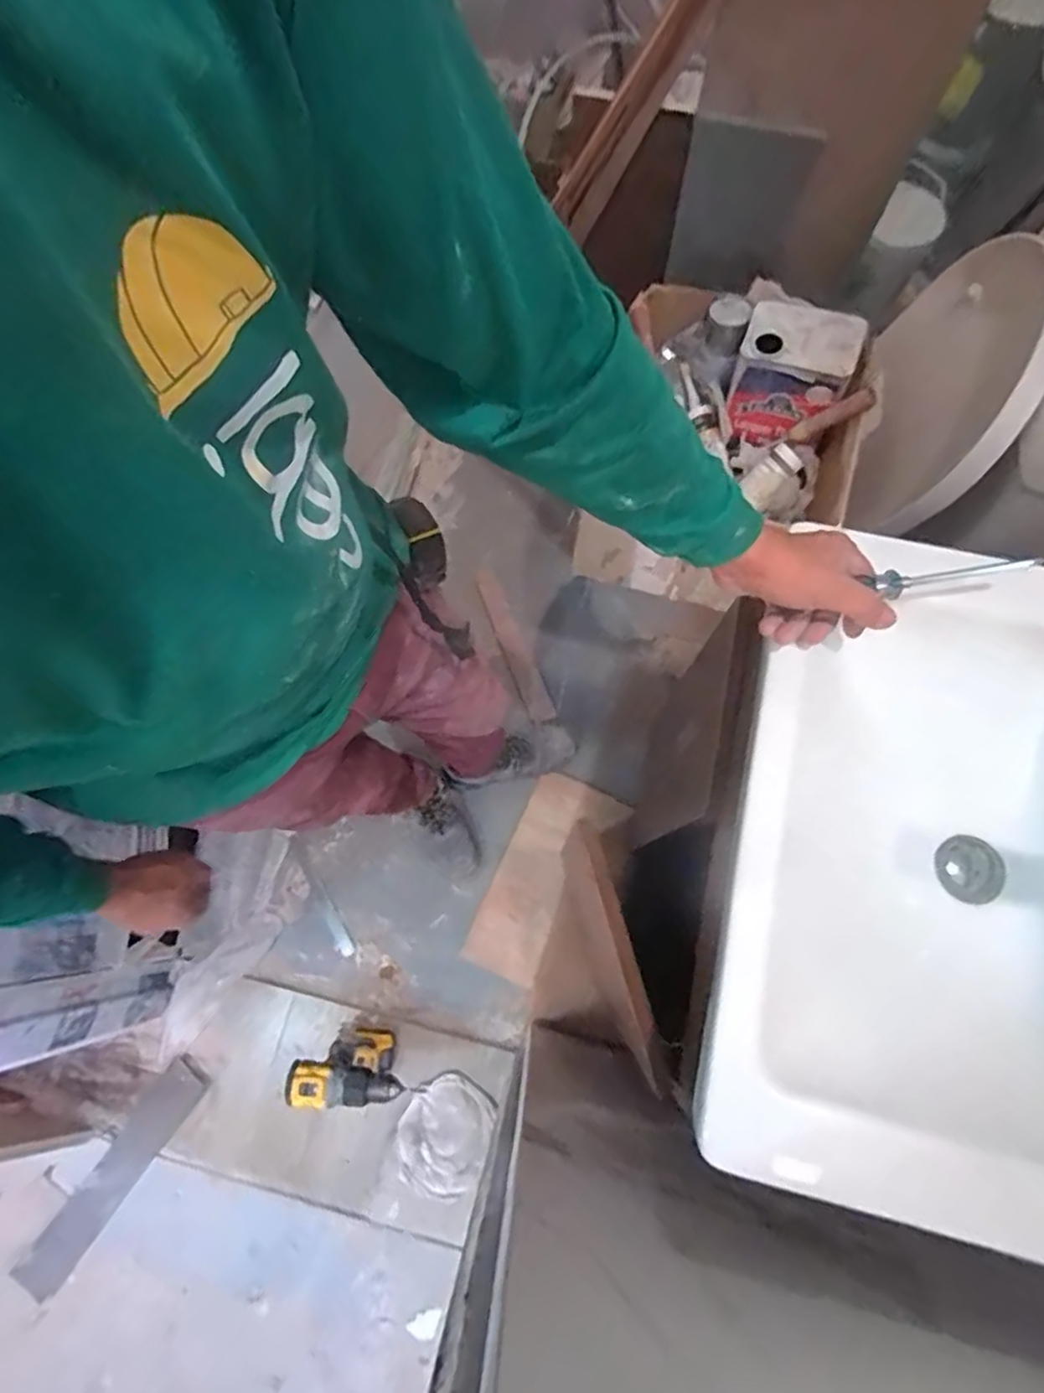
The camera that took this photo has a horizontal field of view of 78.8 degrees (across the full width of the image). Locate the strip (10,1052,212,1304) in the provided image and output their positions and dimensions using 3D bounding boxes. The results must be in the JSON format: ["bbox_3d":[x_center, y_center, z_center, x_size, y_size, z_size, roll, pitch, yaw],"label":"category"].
[{"bbox_3d":[-0.742,0.871,1.161,0.087,0.021,0.420,33,76,11],"label":"strip"}]

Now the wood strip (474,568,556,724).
[{"bbox_3d":[-0.020,-0.123,1.463,0.057,0.019,0.399,-21,73,-6],"label":"wood strip"}]

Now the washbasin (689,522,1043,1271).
[{"bbox_3d":[0.405,0.157,0.559,0.432,0.145,0.542,14,73,6],"label":"washbasin"}]

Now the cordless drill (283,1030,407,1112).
[{"bbox_3d":[-0.280,0.638,1.106,0.175,0.247,0.074,-1,72,1],"label":"cordless drill"}]

